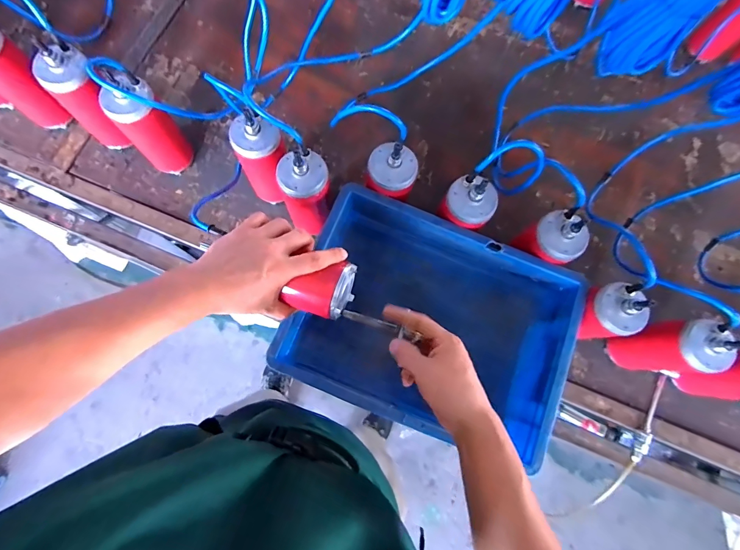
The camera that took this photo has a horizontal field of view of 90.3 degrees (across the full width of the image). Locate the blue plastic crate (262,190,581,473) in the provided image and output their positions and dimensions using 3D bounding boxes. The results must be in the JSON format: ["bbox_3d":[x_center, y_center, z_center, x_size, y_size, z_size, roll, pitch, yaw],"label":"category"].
[{"bbox_3d":[0.091,0.078,0.584,0.397,0.131,0.294,23,77,2],"label":"blue plastic crate"}]

